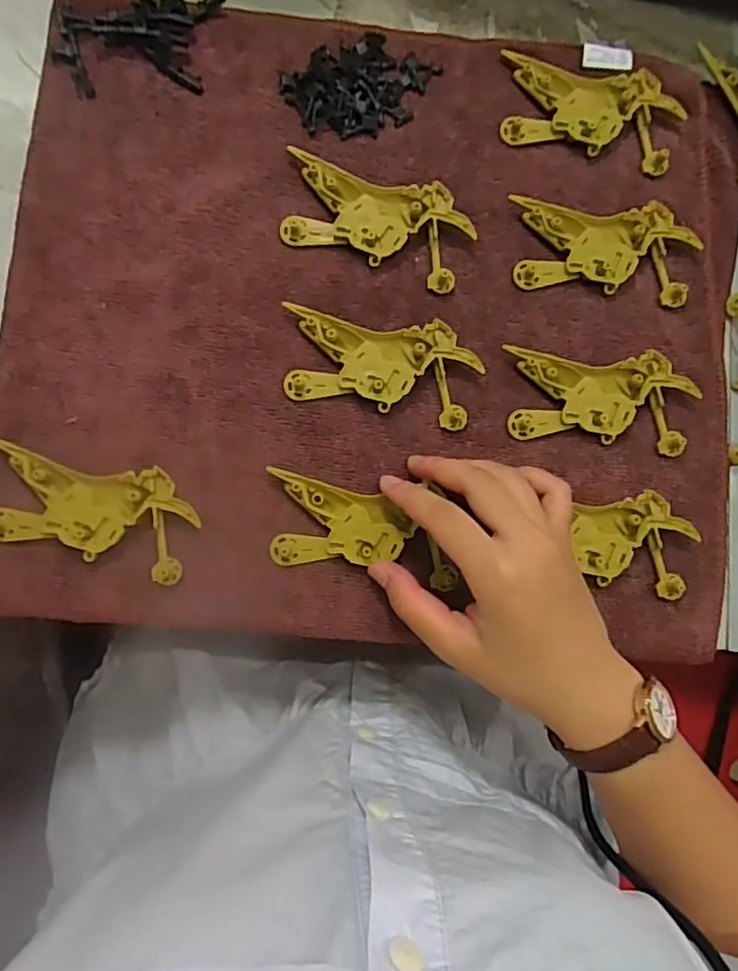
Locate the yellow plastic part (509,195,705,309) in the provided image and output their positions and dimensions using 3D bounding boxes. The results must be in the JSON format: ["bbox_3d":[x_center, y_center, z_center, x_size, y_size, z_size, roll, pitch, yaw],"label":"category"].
[{"bbox_3d":[0.130,-0.129,0.344,0.098,0.012,0.050,3,85,-4],"label":"yellow plastic part"}]

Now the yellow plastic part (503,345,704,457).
[{"bbox_3d":[0.124,-0.047,0.337,0.098,0.011,0.049,6,85,-4],"label":"yellow plastic part"}]

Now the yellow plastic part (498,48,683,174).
[{"bbox_3d":[0.126,-0.212,0.354,0.099,0.012,0.049,11,85,-3],"label":"yellow plastic part"}]

